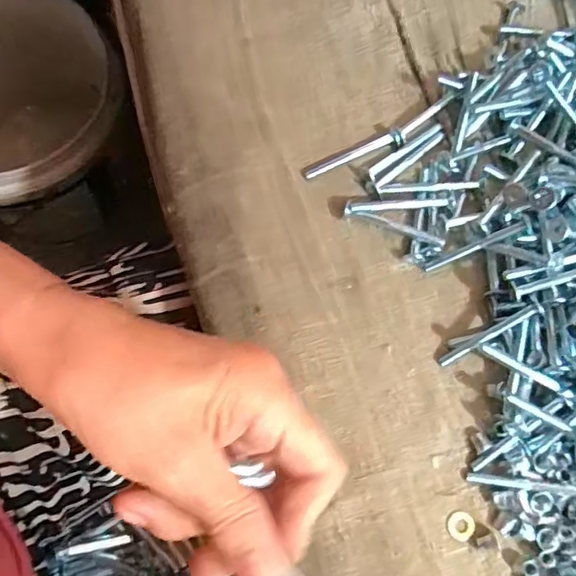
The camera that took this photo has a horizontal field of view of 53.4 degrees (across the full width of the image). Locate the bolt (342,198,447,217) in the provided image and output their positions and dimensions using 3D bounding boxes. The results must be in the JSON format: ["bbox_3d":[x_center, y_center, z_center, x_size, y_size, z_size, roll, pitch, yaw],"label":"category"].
[{"bbox_3d":[0.058,-0.045,0.309,0.055,0.008,0.007,-6,73,-1],"label":"bolt"}]

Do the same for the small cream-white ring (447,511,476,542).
[{"bbox_3d":[0.082,0.112,0.269,0.013,0.004,0.013,0,72,0],"label":"small cream-white ring"}]

